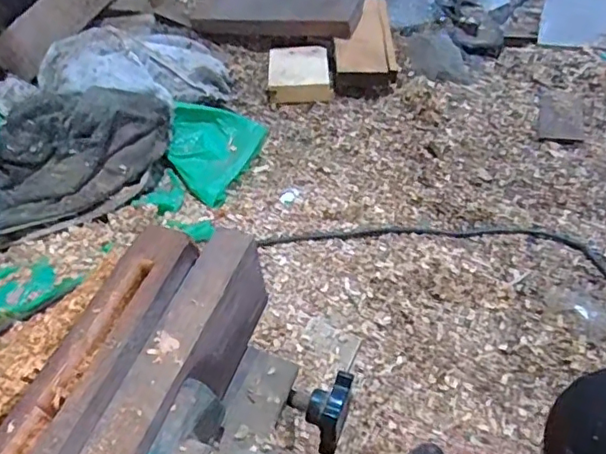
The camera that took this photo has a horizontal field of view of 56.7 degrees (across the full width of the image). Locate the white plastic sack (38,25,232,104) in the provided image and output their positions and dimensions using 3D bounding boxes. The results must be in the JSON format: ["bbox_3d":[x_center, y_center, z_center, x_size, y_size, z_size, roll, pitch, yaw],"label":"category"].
[{"bbox_3d":[-0.218,-0.233,0.820,0.302,0.073,0.150,-14,43,-45],"label":"white plastic sack"}]

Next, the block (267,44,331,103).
[{"bbox_3d":[-0.005,-0.263,0.951,0.101,0.034,0.120,-1,49,3],"label":"block"}]

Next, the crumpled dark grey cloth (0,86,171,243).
[{"bbox_3d":[-0.269,-0.092,0.669,0.225,0.082,0.199,-18,50,-8],"label":"crumpled dark grey cloth"}]

